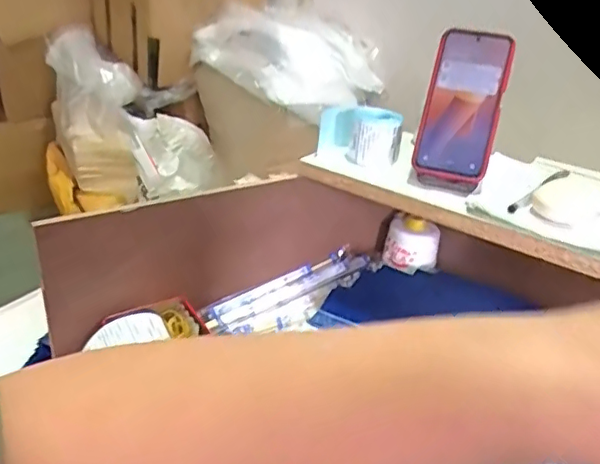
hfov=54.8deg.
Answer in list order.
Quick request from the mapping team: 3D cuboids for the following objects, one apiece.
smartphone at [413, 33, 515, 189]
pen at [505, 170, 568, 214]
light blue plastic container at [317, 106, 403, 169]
[{"bbox_3d":[0.178,-0.139,0.628,0.078,0.164,0.021,14,-5,15],"label":"smartphone"},{"bbox_3d":[0.264,-0.048,0.632,0.014,0.013,0.154,27,35,36],"label":"pen"},{"bbox_3d":[0.074,-0.117,0.686,0.096,0.059,0.051,17,30,22],"label":"light blue plastic container"}]

